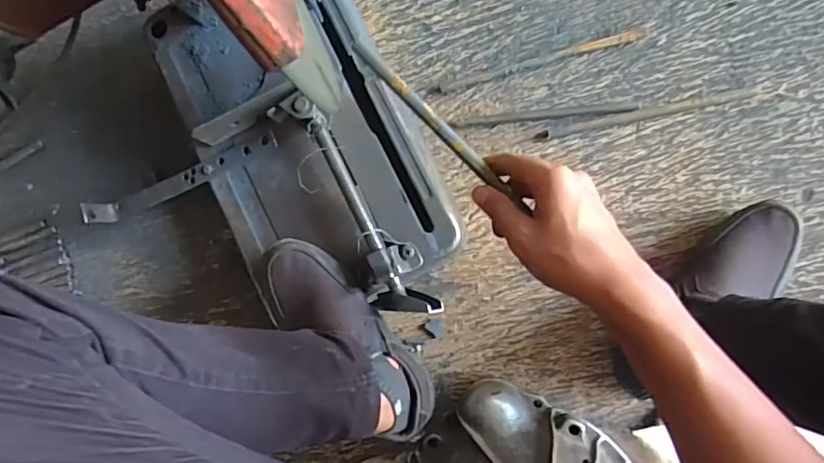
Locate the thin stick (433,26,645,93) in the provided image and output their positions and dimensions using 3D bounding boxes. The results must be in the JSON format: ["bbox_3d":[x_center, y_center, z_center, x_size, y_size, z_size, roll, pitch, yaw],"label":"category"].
[{"bbox_3d":[0.162,-0.215,0.663,0.256,0.007,0.014,-13,85,7],"label":"thin stick"}]

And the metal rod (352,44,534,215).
[{"bbox_3d":[0.018,-0.082,0.405,0.011,0.010,0.179,-44,80,4],"label":"metal rod"}]

